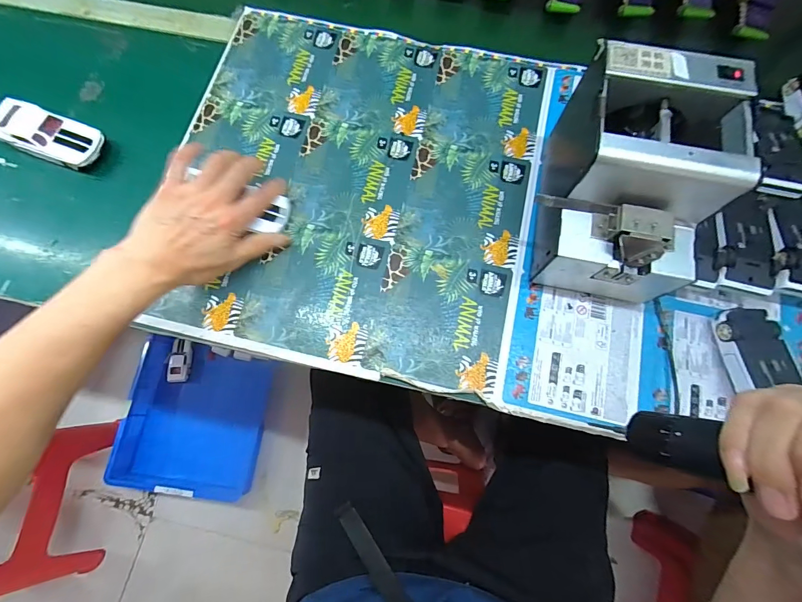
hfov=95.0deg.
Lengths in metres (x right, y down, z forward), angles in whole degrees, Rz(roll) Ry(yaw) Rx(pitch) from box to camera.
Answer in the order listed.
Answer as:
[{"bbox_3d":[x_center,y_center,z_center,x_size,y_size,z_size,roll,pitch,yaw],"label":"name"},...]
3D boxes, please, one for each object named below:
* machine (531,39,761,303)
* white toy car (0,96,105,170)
[{"bbox_3d":[0.217,-0.108,0.357,0.133,0.147,0.176,13,75,4],"label":"machine"},{"bbox_3d":[-0.422,-0.197,0.440,0.120,0.042,0.054,19,75,6],"label":"white toy car"}]

